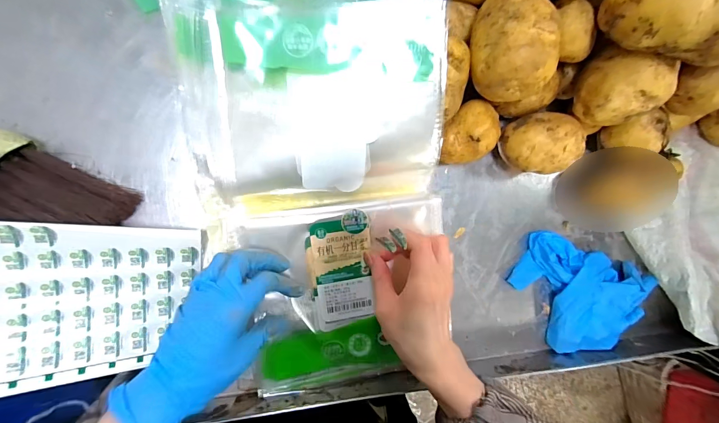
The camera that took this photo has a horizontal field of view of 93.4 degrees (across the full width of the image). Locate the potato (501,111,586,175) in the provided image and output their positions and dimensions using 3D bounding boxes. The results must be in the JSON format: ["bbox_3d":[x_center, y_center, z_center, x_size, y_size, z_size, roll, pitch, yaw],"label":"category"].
[{"bbox_3d":[0.197,-0.073,0.373,0.082,0.063,0.065,-9,94,-9],"label":"potato"}]

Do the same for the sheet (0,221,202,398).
[{"bbox_3d":[-0.258,0.077,0.282,0.213,0.022,0.133,4,92,-28],"label":"sheet"}]

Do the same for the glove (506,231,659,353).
[{"bbox_3d":[0.266,0.106,0.401,0.174,0.031,0.122,20,89,-9],"label":"glove"}]

